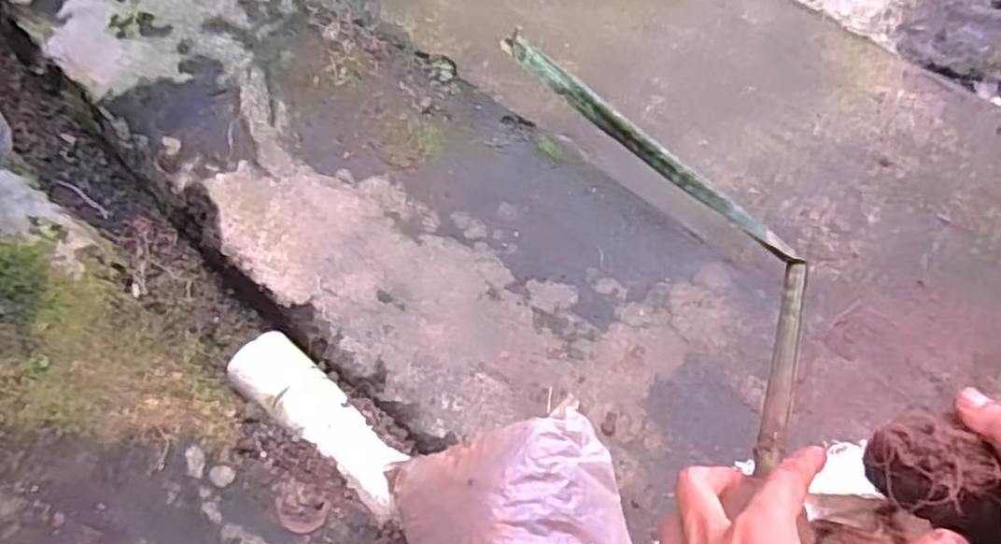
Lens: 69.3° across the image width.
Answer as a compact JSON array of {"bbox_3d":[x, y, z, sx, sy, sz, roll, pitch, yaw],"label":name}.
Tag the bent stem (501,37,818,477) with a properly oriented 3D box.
[{"bbox_3d":[0.095,-0.034,0.401,0.082,0.016,0.272,-28,76,-18],"label":"bent stem"}]

